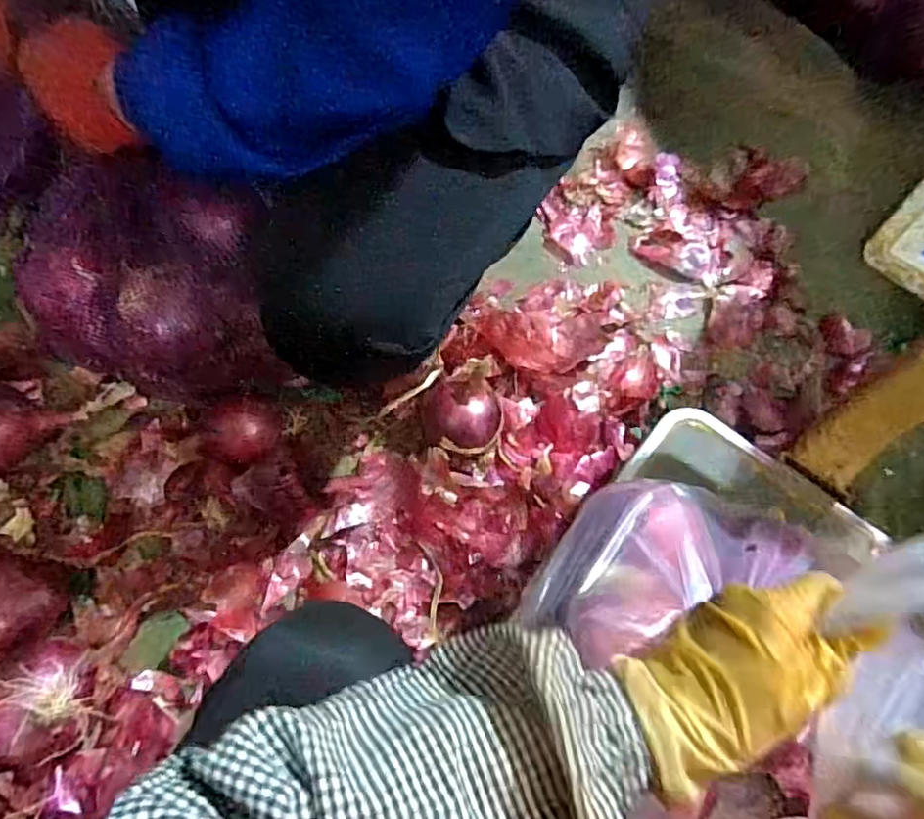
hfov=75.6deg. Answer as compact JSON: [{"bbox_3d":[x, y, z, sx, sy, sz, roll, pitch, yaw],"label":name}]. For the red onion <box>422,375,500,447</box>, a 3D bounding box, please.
[{"bbox_3d":[-0.002,0.006,0.601,0.079,0.055,0.072,0,67,0],"label":"red onion"}]

